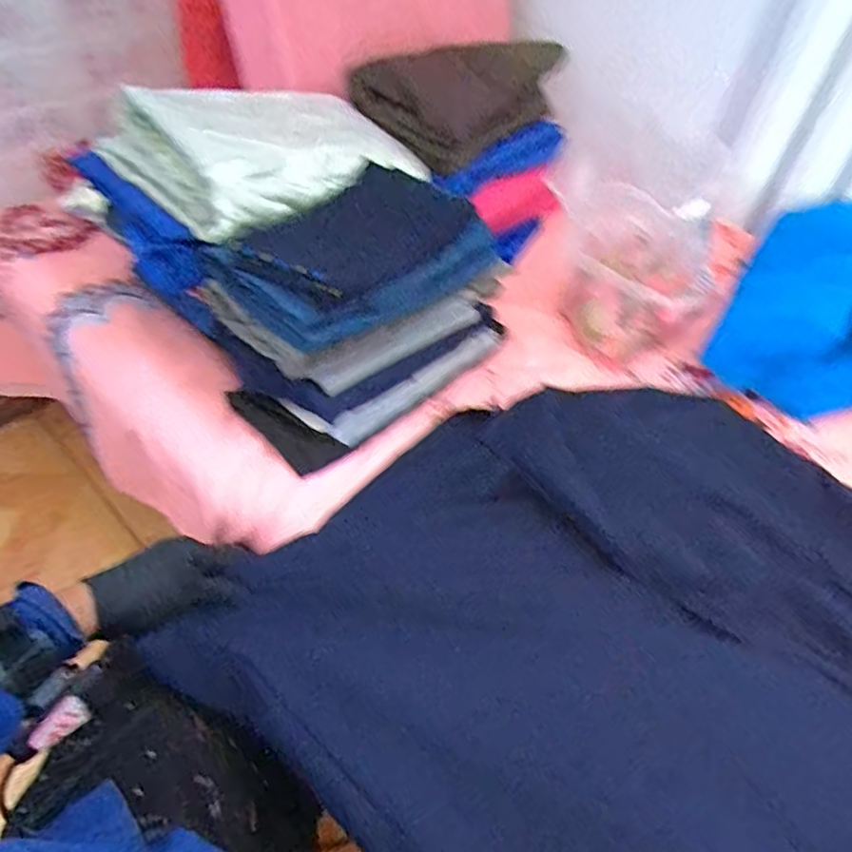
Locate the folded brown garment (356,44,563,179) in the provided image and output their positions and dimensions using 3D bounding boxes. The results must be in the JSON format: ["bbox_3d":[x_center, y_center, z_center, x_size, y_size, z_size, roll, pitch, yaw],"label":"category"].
[{"bbox_3d":[0.066,-0.454,0.854,0.321,0.110,0.128,-24,55,-25],"label":"folded brown garment"}]

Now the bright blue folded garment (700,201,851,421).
[{"bbox_3d":[0.516,-0.168,0.804,0.193,0.095,0.400,29,51,18],"label":"bright blue folded garment"}]

